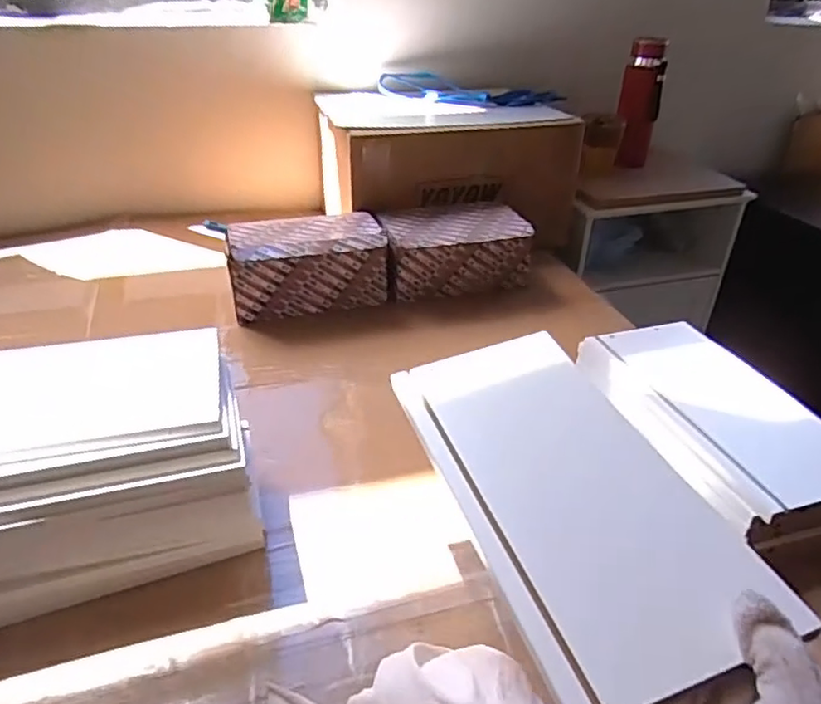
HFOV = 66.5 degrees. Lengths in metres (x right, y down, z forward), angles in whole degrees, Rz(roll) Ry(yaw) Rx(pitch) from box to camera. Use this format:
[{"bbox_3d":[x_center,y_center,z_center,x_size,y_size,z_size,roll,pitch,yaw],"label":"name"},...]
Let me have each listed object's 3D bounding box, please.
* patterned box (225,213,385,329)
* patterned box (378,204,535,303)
[{"bbox_3d":[-0.163,-0.139,0.994,0.234,0.114,0.129,-7,32,-14],"label":"patterned box"},{"bbox_3d":[0.062,-0.173,1.061,0.260,0.108,0.155,-7,32,-13],"label":"patterned box"}]

